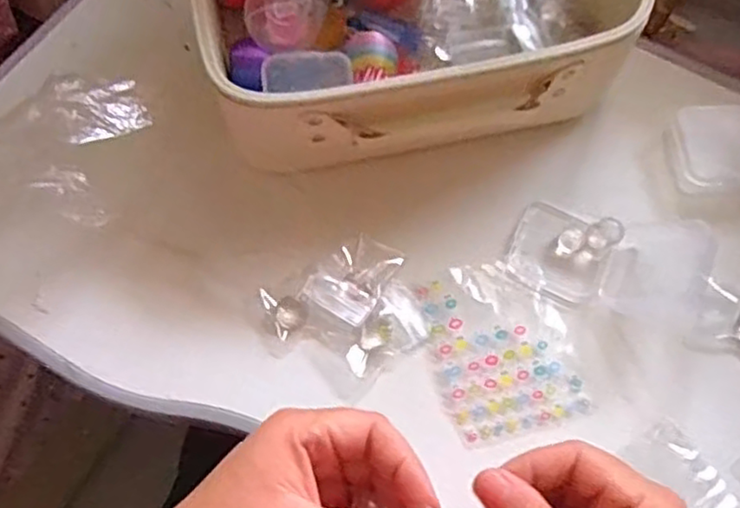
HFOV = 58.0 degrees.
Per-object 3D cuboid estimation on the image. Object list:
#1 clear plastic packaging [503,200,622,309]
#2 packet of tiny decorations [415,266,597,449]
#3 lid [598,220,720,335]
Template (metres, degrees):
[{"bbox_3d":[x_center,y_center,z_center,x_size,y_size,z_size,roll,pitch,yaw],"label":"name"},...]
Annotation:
[{"bbox_3d":[0.115,-0.001,0.398,0.057,0.021,0.051,22,70,7],"label":"clear plastic packaging"},{"bbox_3d":[0.074,0.052,0.378,0.077,0.004,0.097,-16,70,-7],"label":"packet of tiny decorations"},{"bbox_3d":[0.174,0.008,0.397,0.055,0.005,0.071,24,70,8],"label":"lid"}]

